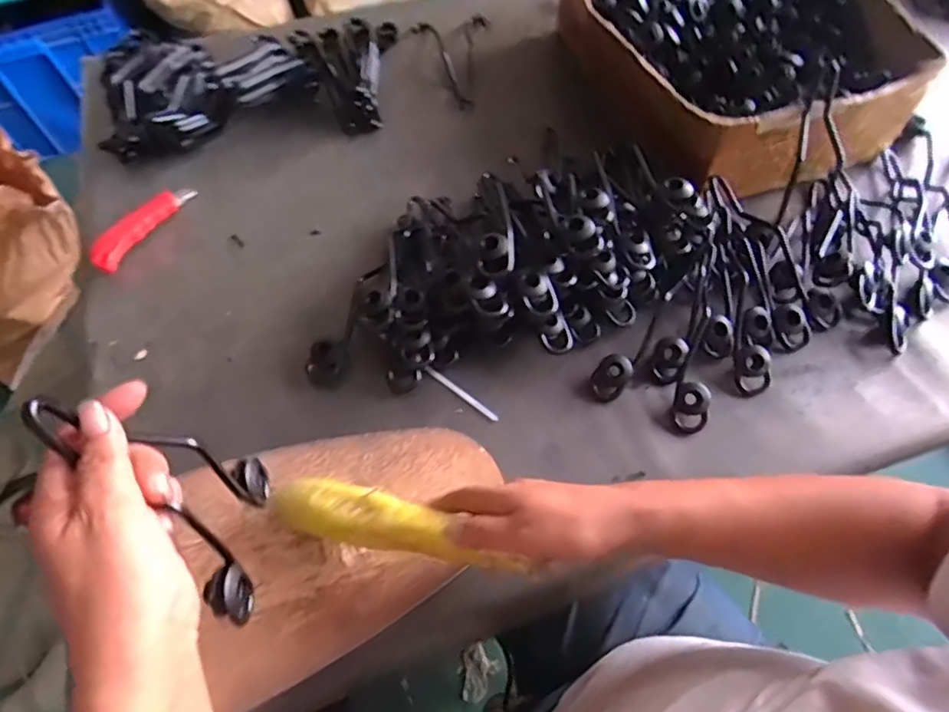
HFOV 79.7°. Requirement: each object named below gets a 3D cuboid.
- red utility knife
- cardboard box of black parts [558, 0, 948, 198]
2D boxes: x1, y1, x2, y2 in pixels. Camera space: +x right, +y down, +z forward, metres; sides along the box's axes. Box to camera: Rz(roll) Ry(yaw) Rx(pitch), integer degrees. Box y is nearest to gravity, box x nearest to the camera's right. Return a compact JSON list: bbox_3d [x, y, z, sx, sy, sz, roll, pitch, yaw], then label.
[{"bbox_3d":[-0.408,-0.162,0.692,0.041,0.021,0.146,22,64,13],"label":"red utility knife"},{"bbox_3d":[0.322,-0.423,0.753,0.312,0.154,0.457,-21,62,-10],"label":"cardboard box of black parts"}]

